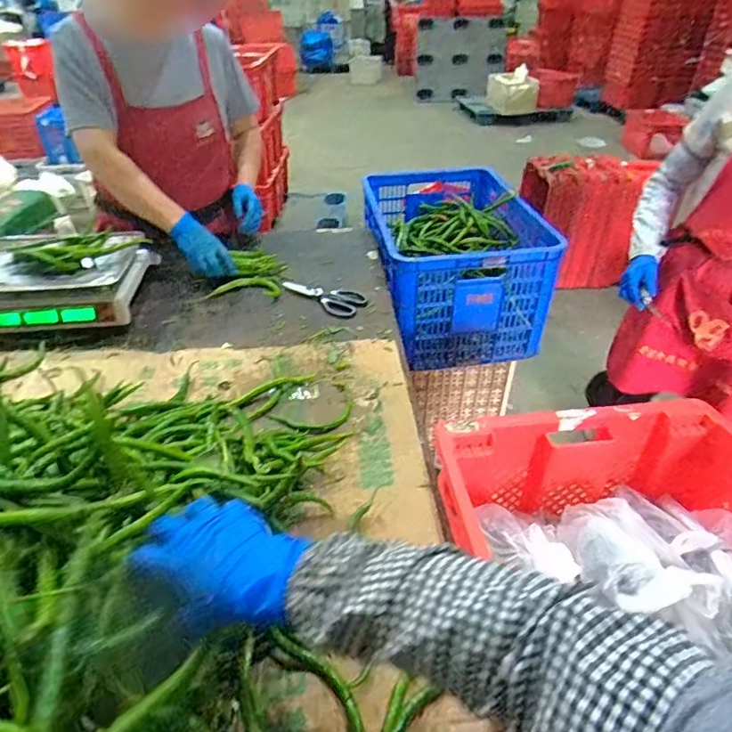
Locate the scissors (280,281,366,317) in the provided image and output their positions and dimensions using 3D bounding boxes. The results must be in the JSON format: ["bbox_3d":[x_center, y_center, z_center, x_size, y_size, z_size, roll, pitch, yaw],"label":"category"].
[{"bbox_3d":[-0.095,-0.165,1.121,0.213,0.014,0.090,26,45,29],"label":"scissors"}]

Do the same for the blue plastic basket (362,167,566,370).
[{"bbox_3d":[0.234,-0.315,1.461,0.428,0.331,0.644,-1,38,-1],"label":"blue plastic basket"}]

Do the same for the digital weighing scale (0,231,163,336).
[{"bbox_3d":[-0.650,-0.184,1.077,0.334,0.119,0.297,-5,38,-6],"label":"digital weighing scale"}]

